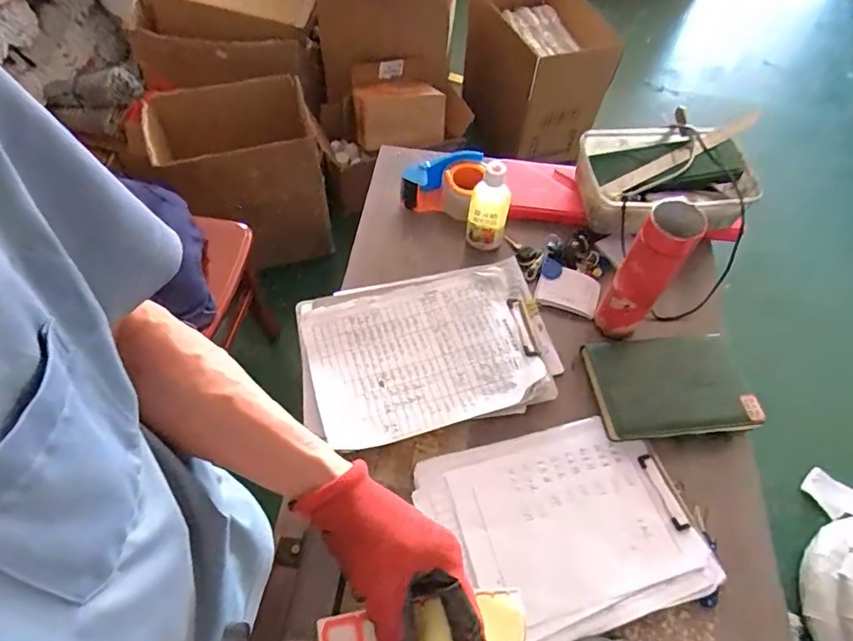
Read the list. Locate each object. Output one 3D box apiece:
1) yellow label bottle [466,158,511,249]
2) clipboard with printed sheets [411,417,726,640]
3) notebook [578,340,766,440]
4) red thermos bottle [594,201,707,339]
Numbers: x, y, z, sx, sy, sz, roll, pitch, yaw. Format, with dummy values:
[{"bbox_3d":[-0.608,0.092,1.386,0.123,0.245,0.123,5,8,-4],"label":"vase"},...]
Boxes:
[{"bbox_3d":[0.095,-0.174,0.798,0.061,0.140,0.056,9,58,4],"label":"yellow label bottle"},{"bbox_3d":[0.161,0.245,0.619,0.290,0.024,0.232,-14,59,-10],"label":"clipboard with printed sheets"},{"bbox_3d":[0.323,0.085,0.698,0.193,0.026,0.144,-6,54,4],"label":"notebook"},{"bbox_3d":[0.284,-0.056,0.676,0.064,0.218,0.059,30,62,17],"label":"red thermos bottle"}]

